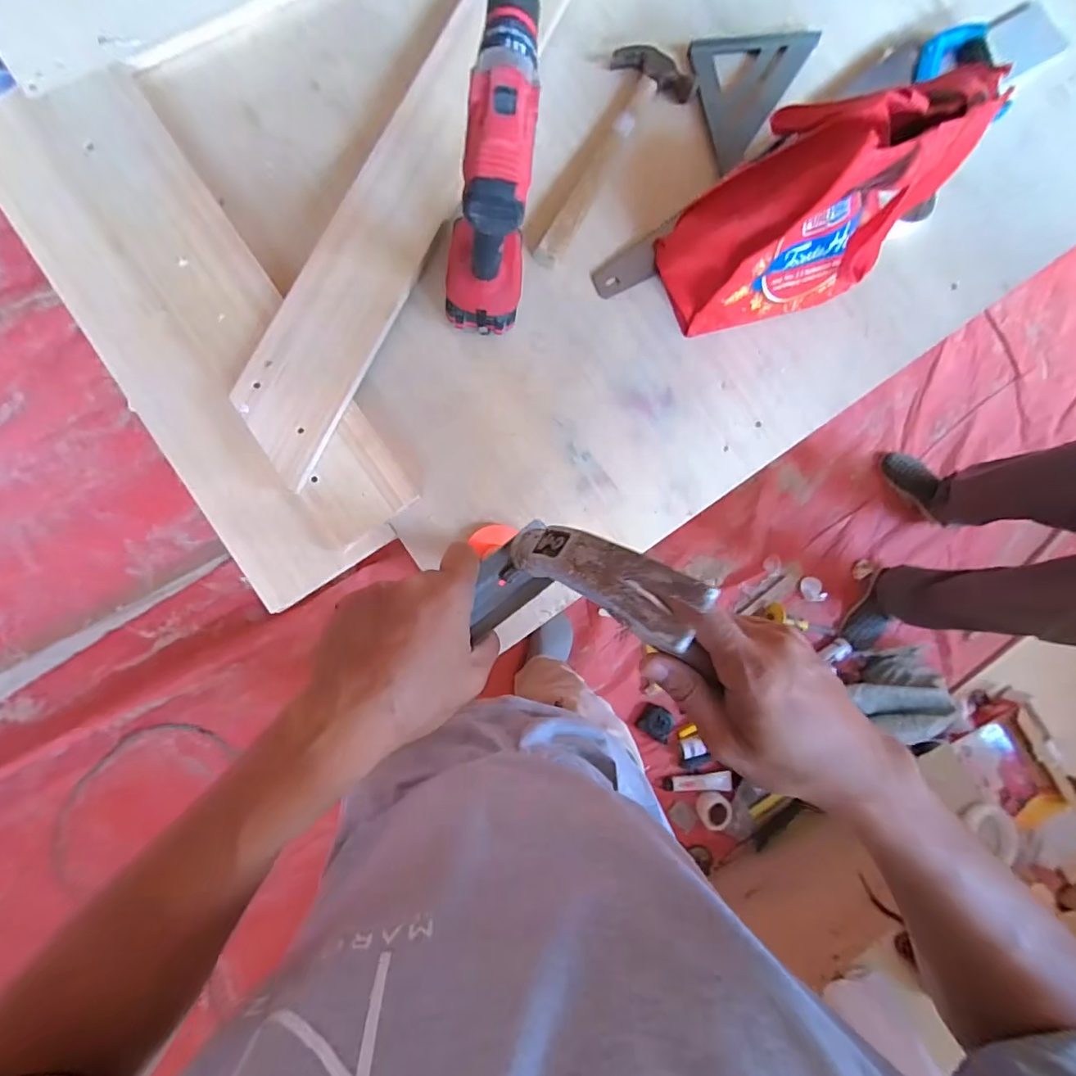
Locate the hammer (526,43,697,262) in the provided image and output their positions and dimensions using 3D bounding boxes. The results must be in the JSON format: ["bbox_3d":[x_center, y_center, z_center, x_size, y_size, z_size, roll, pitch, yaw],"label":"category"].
[{"bbox_3d":[0.076,-0.452,0.606,0.094,0.025,0.301,31,82,-5],"label":"hammer"}]

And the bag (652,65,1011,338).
[{"bbox_3d":[0.281,-0.349,0.512,0.258,0.240,0.160,-19,89,-9],"label":"bag"}]

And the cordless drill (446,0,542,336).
[{"bbox_3d":[-0.042,-0.337,0.486,0.075,0.211,0.202,6,85,-7],"label":"cordless drill"}]

